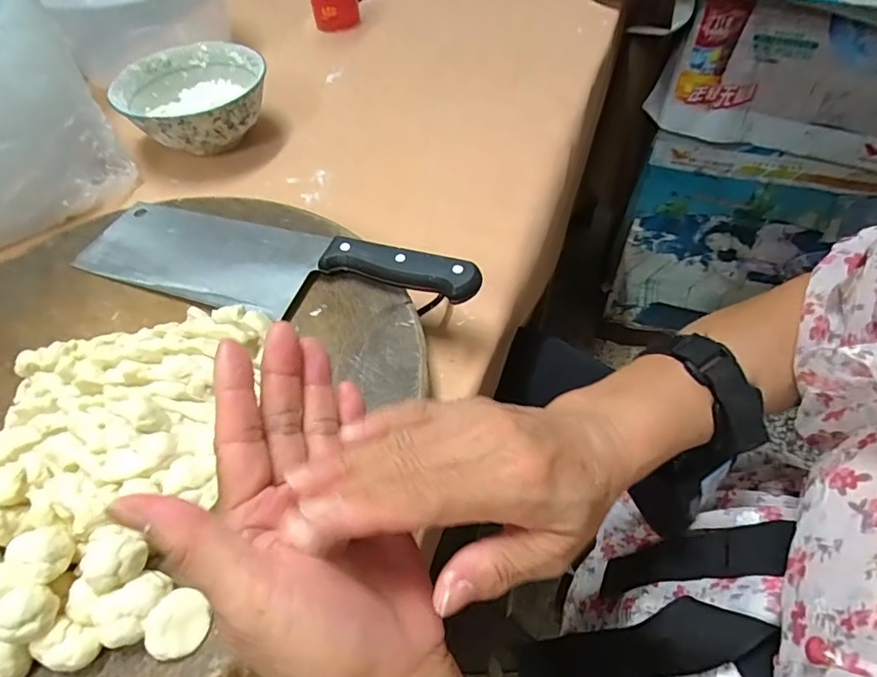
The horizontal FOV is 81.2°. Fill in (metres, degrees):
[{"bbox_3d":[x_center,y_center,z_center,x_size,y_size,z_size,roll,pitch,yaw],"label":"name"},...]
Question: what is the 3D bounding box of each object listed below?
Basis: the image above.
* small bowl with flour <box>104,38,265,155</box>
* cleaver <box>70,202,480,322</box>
[{"bbox_3d":[-0.243,-0.239,0.525,0.139,0.059,0.137,-1,53,2],"label":"small bowl with flour"},{"bbox_3d":[-0.120,-0.053,0.360,0.291,0.017,0.078,13,55,13],"label":"cleaver"}]

